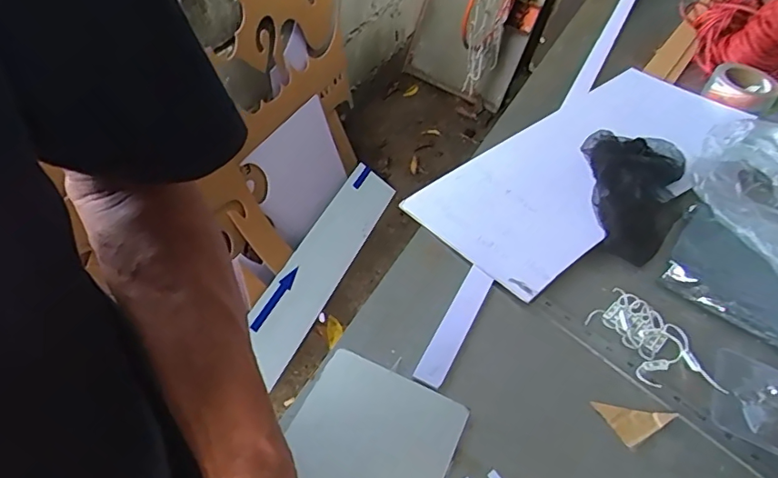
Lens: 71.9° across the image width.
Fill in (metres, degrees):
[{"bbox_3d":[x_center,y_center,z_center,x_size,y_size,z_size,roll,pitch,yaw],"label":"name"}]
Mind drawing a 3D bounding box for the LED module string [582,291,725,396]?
[{"bbox_3d":[0.275,0.111,0.556,0.079,0.015,0.128,-24,55,-25],"label":"LED module string"}]

